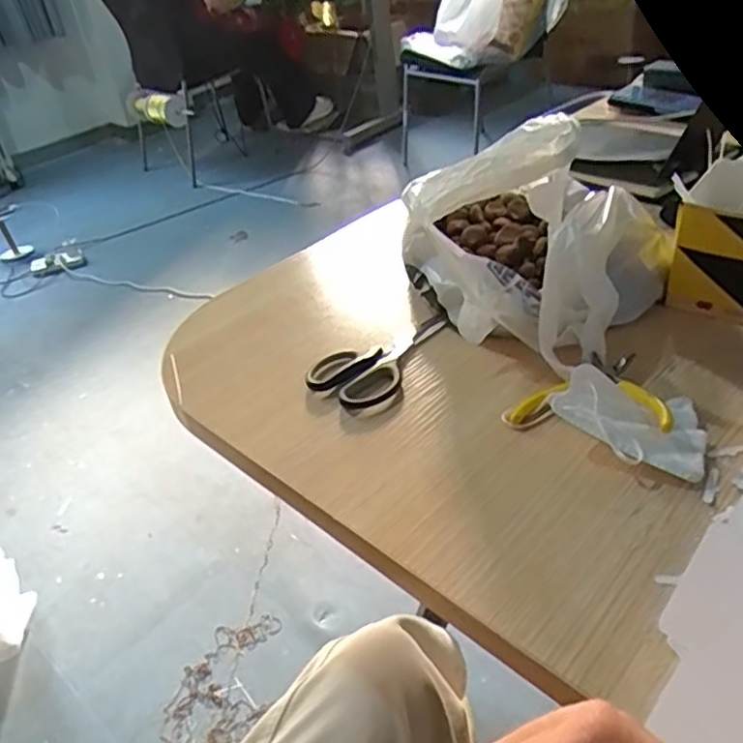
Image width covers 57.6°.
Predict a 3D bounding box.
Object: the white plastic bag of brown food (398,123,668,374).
[{"bbox_3d":[0.123,-0.130,0.580,0.222,0.172,0.185,19,43,32],"label":"white plastic bag of brown food"}]

